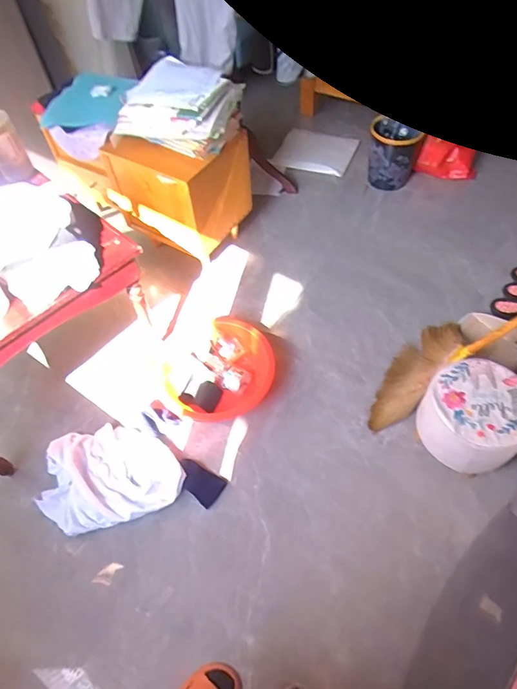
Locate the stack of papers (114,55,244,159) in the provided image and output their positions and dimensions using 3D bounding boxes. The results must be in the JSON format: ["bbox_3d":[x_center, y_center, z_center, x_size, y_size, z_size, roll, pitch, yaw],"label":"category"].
[{"bbox_3d":[-0.256,-0.795,1.487,0.358,0.173,0.280,18,58,15],"label":"stack of papers"}]

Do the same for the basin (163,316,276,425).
[{"bbox_3d":[-0.127,0.082,1.480,0.350,0.119,0.348,-1,56,2],"label":"basin"}]

